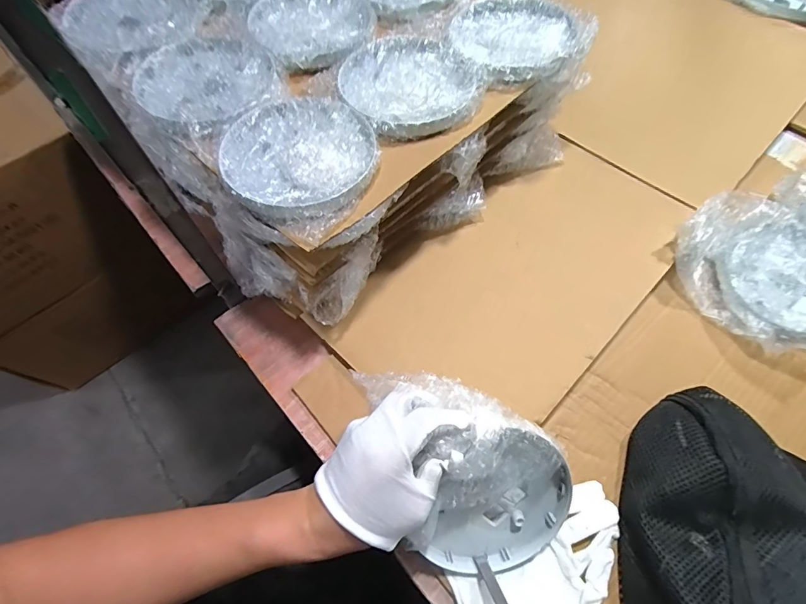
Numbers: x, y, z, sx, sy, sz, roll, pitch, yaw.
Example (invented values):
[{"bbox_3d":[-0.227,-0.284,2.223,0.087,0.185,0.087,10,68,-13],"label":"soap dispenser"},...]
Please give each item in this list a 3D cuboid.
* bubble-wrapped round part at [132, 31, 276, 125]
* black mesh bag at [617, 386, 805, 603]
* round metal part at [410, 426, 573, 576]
[{"bbox_3d":[-0.198,-0.225,0.410,0.129,0.016,0.135,1,64,-1],"label":"bubble-wrapped round part"},{"bbox_3d":[0.266,0.209,0.327,0.150,0.072,0.274,9,64,3],"label":"black mesh bag"},{"bbox_3d":[0.074,0.158,0.325,0.127,0.137,0.026,3,25,-15],"label":"round metal part"}]

